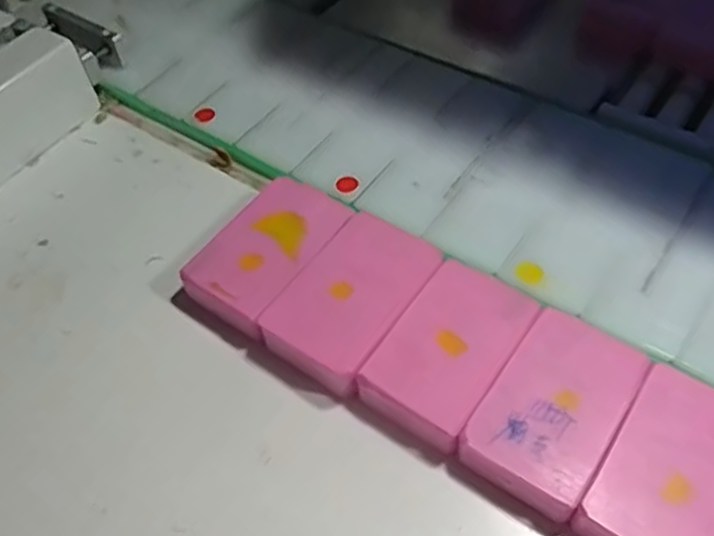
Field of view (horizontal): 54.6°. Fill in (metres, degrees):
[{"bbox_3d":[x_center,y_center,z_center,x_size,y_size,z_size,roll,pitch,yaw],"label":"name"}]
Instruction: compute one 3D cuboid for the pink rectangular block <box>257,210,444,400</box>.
[{"bbox_3d":[-0.001,0.013,0.284,0.046,0.016,0.075,27,60,24],"label":"pink rectangular block"}]

